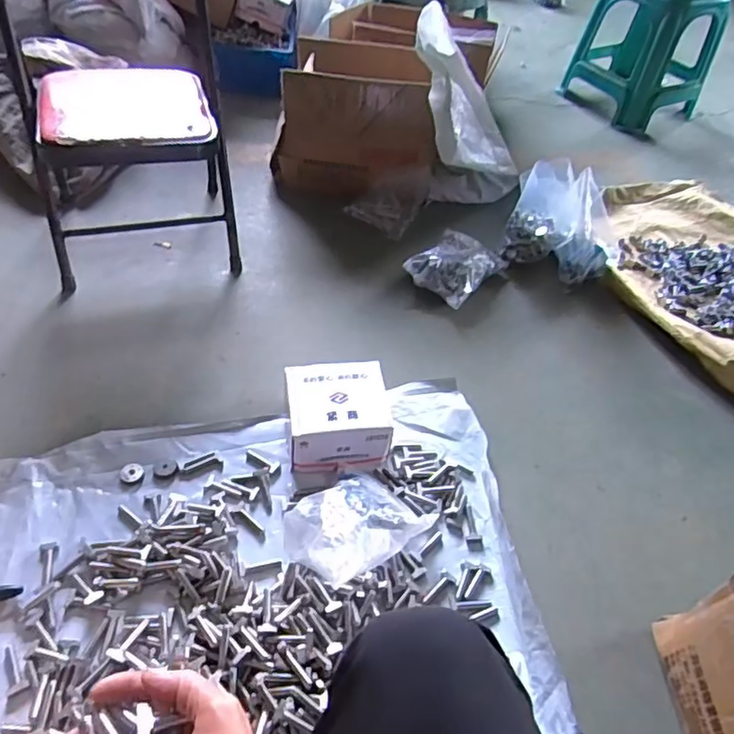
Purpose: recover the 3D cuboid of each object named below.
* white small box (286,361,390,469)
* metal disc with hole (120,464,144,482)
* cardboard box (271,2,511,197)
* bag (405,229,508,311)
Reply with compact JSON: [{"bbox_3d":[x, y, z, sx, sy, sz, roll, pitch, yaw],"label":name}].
[{"bbox_3d":[-0.045,0.076,0.856,0.143,0.098,0.139,-3,46,-10],"label":"white small box"},{"bbox_3d":[-0.328,0.148,0.802,0.030,0.007,0.030,4,47,-4],"label":"metal disc with hole"},{"bbox_3d":[0.029,-0.646,1.410,0.386,0.278,0.543,17,46,9],"label":"cardboard box"},{"bbox_3d":[0.180,-0.207,1.164,0.143,0.062,0.194,30,50,21],"label":"bag"}]

